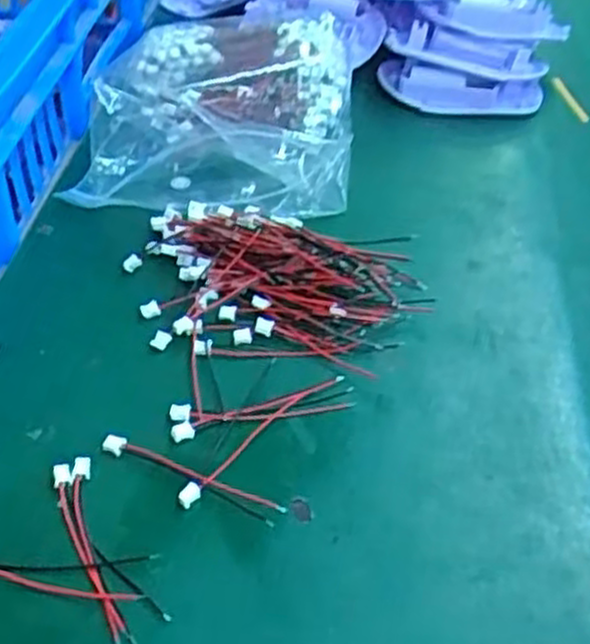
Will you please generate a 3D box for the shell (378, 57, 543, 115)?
[{"bbox_3d":[0.098,-0.137,0.474,0.095,0.026,0.030,7,44,6],"label":"shell"}]

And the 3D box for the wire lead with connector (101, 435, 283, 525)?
[{"bbox_3d":[-0.037,0.054,0.281,0.070,0.004,0.008,20,47,18],"label":"wire lead with connector"}]

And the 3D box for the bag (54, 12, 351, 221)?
[{"bbox_3d":[-0.036,-0.115,0.431,0.129,0.046,0.158,6,44,4],"label":"bag"}]

